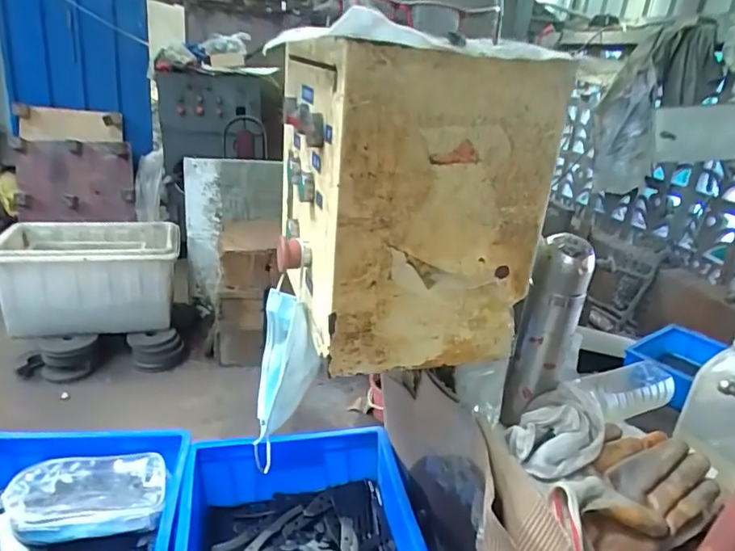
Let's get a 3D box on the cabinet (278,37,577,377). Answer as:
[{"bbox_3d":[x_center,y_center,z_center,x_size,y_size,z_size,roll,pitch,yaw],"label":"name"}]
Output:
[{"bbox_3d":[0.025,-0.088,0.553,0.210,0.275,0.251,-3,25,-19],"label":"cabinet"}]

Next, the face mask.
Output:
[{"bbox_3d":[-0.090,0.111,0.588,0.064,0.174,0.102,3,24,-7],"label":"face mask"}]

